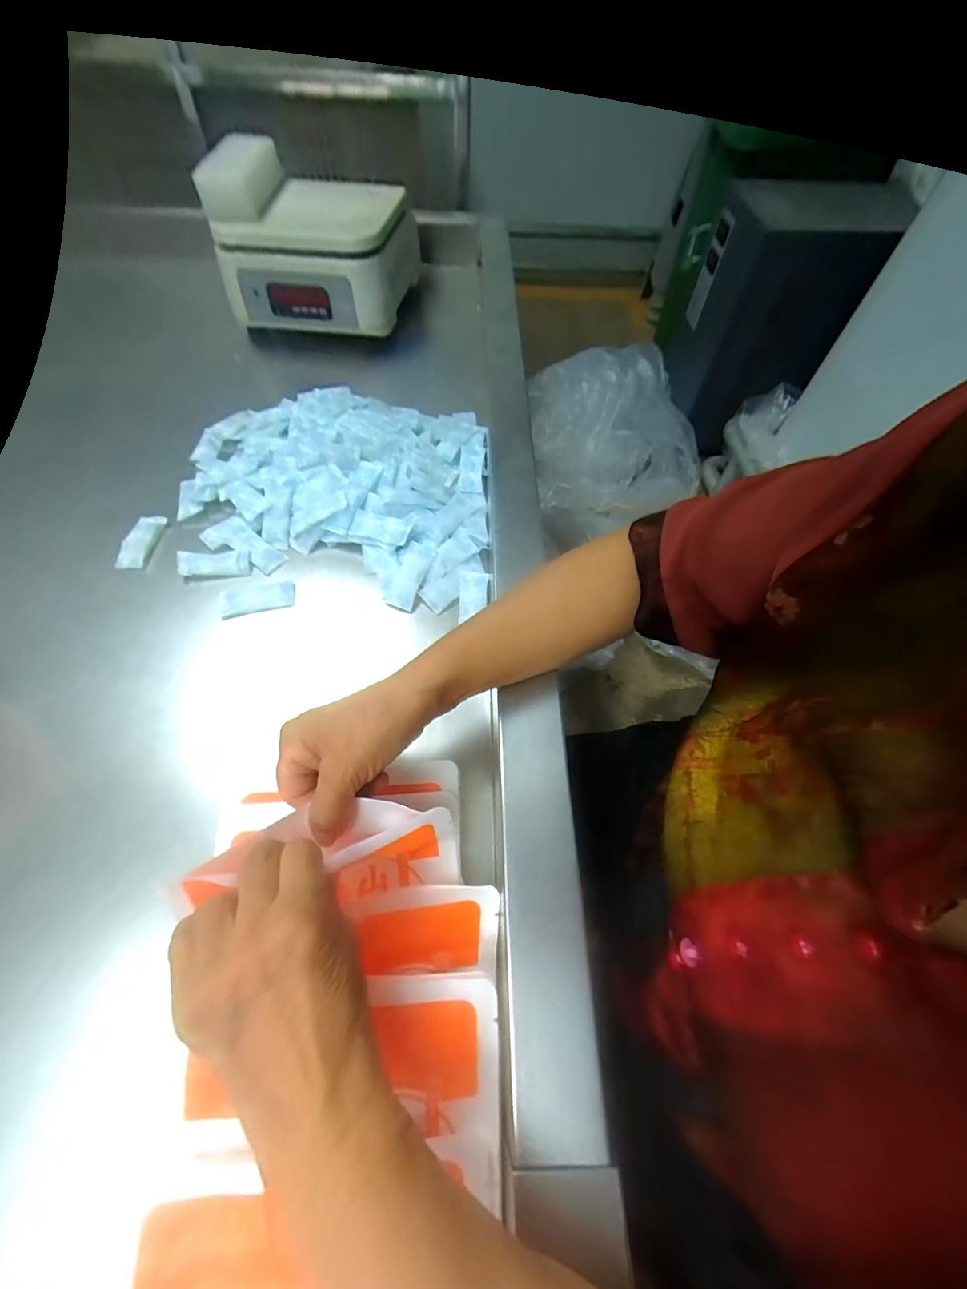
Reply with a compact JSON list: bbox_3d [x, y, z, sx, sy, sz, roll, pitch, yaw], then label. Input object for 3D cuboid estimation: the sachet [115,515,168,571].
[{"bbox_3d":[-0.350,-0.106,0.463,0.029,0.008,0.065,2,59,-3],"label":"sachet"}]

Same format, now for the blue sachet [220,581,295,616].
[{"bbox_3d":[-0.217,-0.043,0.435,0.073,0.008,0.033,-3,59,-6],"label":"blue sachet"}]

